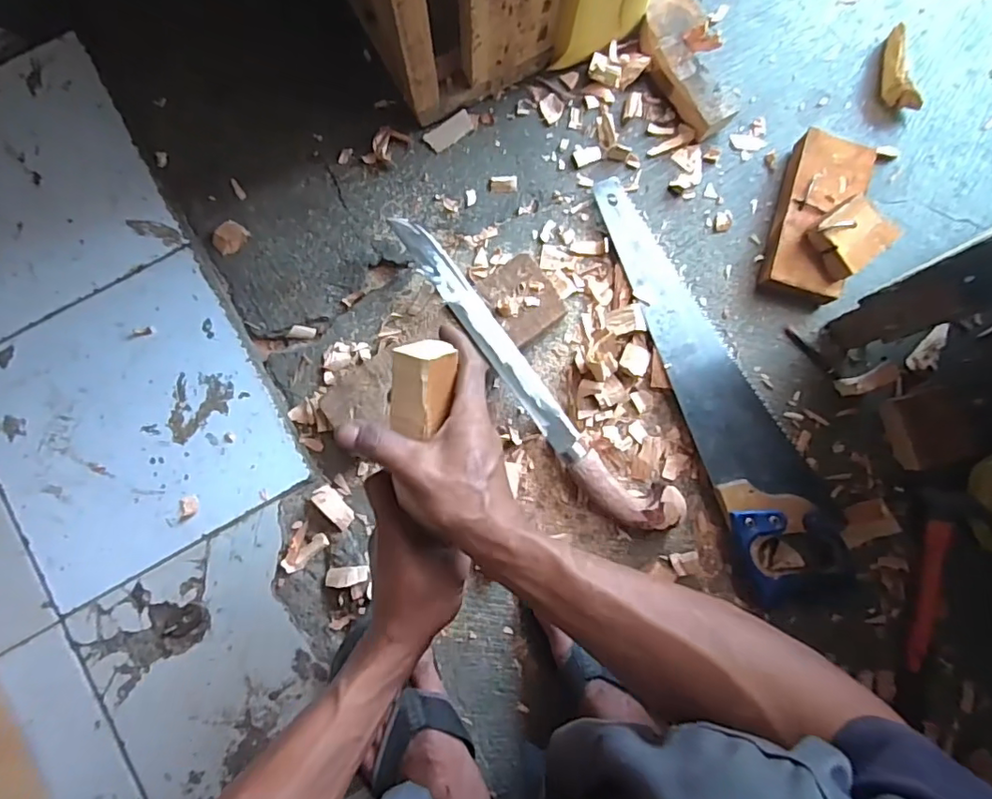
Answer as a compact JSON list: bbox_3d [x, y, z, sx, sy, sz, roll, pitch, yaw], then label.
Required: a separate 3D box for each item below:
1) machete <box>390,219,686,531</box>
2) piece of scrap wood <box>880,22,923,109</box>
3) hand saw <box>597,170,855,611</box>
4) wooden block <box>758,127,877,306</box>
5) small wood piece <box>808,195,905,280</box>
[{"bbox_3d":[0.038,-0.025,0.598,0.065,0.038,0.421,-40,86,-4],"label":"machete"},{"bbox_3d":[0.464,-0.379,0.640,0.022,0.028,0.101,-9,85,-1],"label":"piece of scrap wood"},{"bbox_3d":[0.245,-0.026,0.597,0.112,0.034,0.478,-18,85,-2],"label":"hand saw"},{"bbox_3d":[0.356,-0.203,0.615,0.084,0.039,0.179,15,85,1],"label":"wooden block"},{"bbox_3d":[0.372,-0.170,0.581,0.063,0.039,0.063,-36,86,-3],"label":"small wood piece"}]

